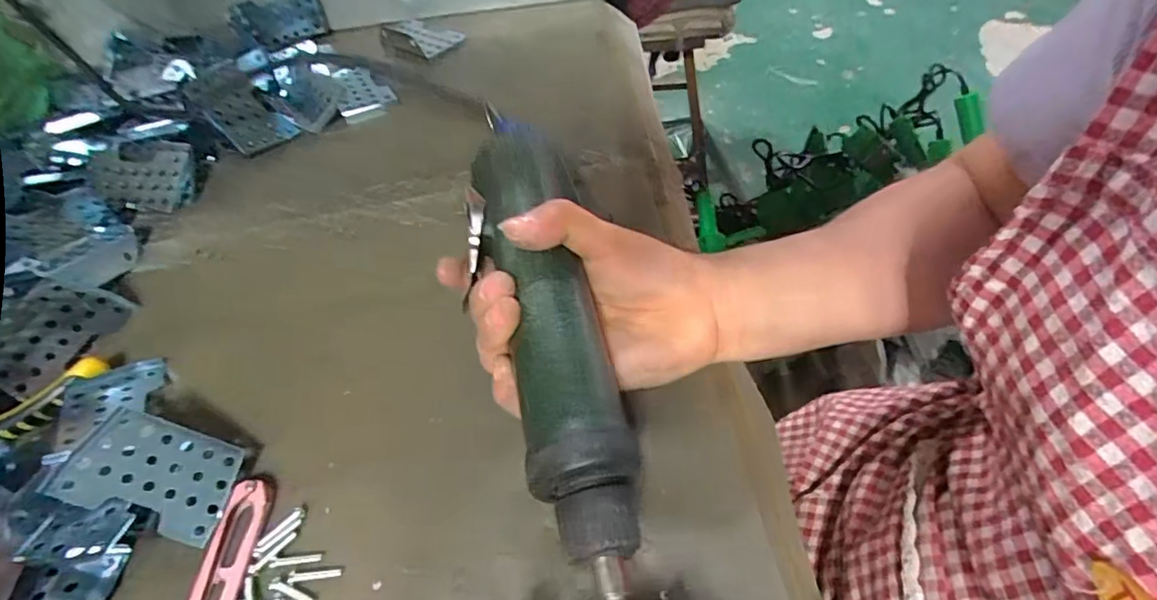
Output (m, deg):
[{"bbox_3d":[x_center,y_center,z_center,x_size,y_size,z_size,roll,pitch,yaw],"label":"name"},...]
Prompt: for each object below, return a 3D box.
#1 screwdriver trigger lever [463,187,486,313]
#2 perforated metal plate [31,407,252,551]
[{"bbox_3d":[-0.049,-0.025,0.265,0.010,0.011,0.066,-4,63,2],"label":"screwdriver trigger lever"},{"bbox_3d":[-0.200,0.080,0.262,0.072,0.004,0.044,21,62,-6],"label":"perforated metal plate"}]

